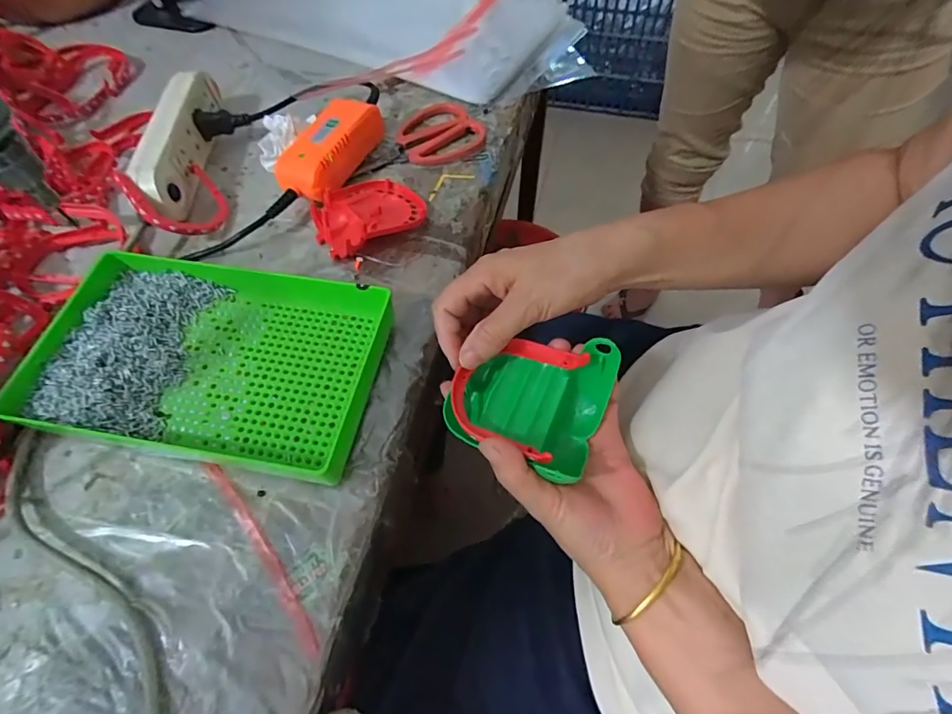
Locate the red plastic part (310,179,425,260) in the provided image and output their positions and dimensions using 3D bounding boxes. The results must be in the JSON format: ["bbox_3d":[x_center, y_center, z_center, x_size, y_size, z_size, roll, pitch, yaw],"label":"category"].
[{"bbox_3d":[-0.100,-0.136,0.430,0.100,0.028,0.082,-35,65,-16],"label":"red plastic part"}]

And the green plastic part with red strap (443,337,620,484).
[{"bbox_3d":[0.034,0.027,0.299,0.095,0.051,0.084,22,64,14],"label":"green plastic part with red strap"}]

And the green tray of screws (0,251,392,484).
[{"bbox_3d":[-0.196,-0.002,0.348,0.248,0.036,0.158,8,61,7],"label":"green tray of screws"}]

